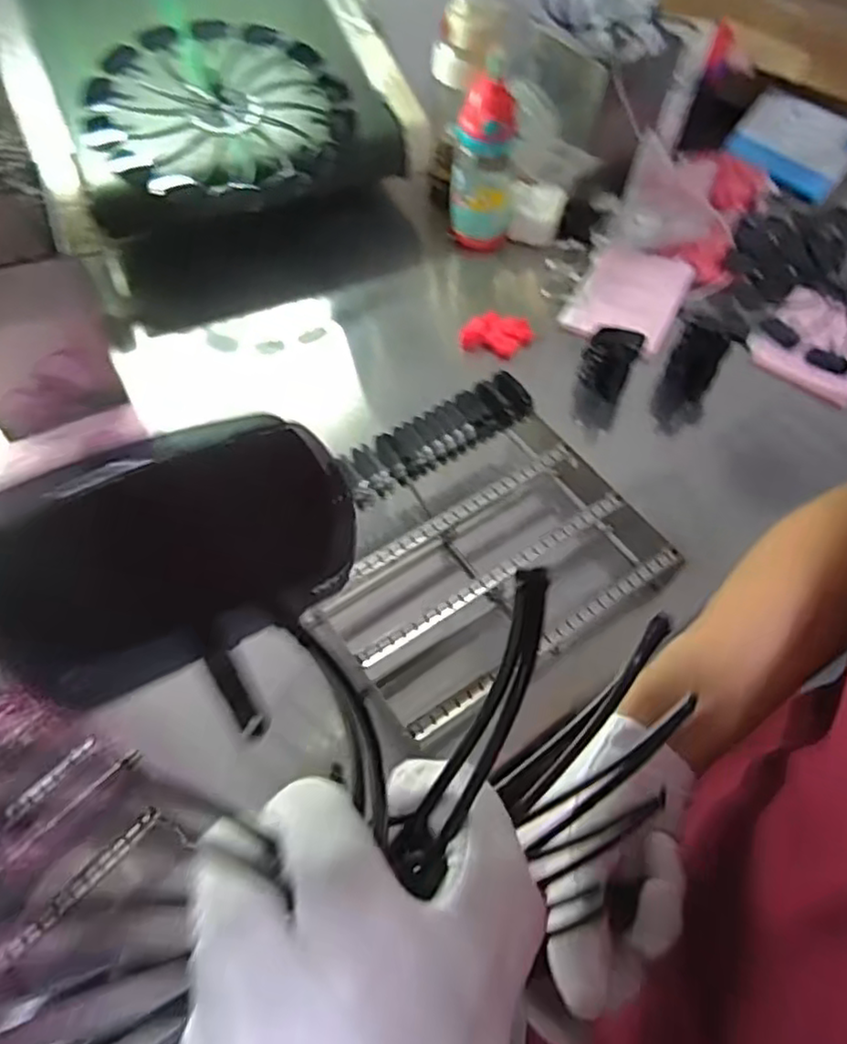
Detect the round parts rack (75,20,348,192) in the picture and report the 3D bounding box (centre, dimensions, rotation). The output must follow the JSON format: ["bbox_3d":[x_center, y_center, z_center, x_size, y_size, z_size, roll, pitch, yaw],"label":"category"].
[{"bbox_3d":[-0.262,-0.533,0.884,0.274,0.039,0.310,41,71,6],"label":"round parts rack"}]

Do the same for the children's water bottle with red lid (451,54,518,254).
[{"bbox_3d":[0.080,-0.480,0.909,0.082,0.206,0.086,6,58,1],"label":"children's water bottle with red lid"}]

